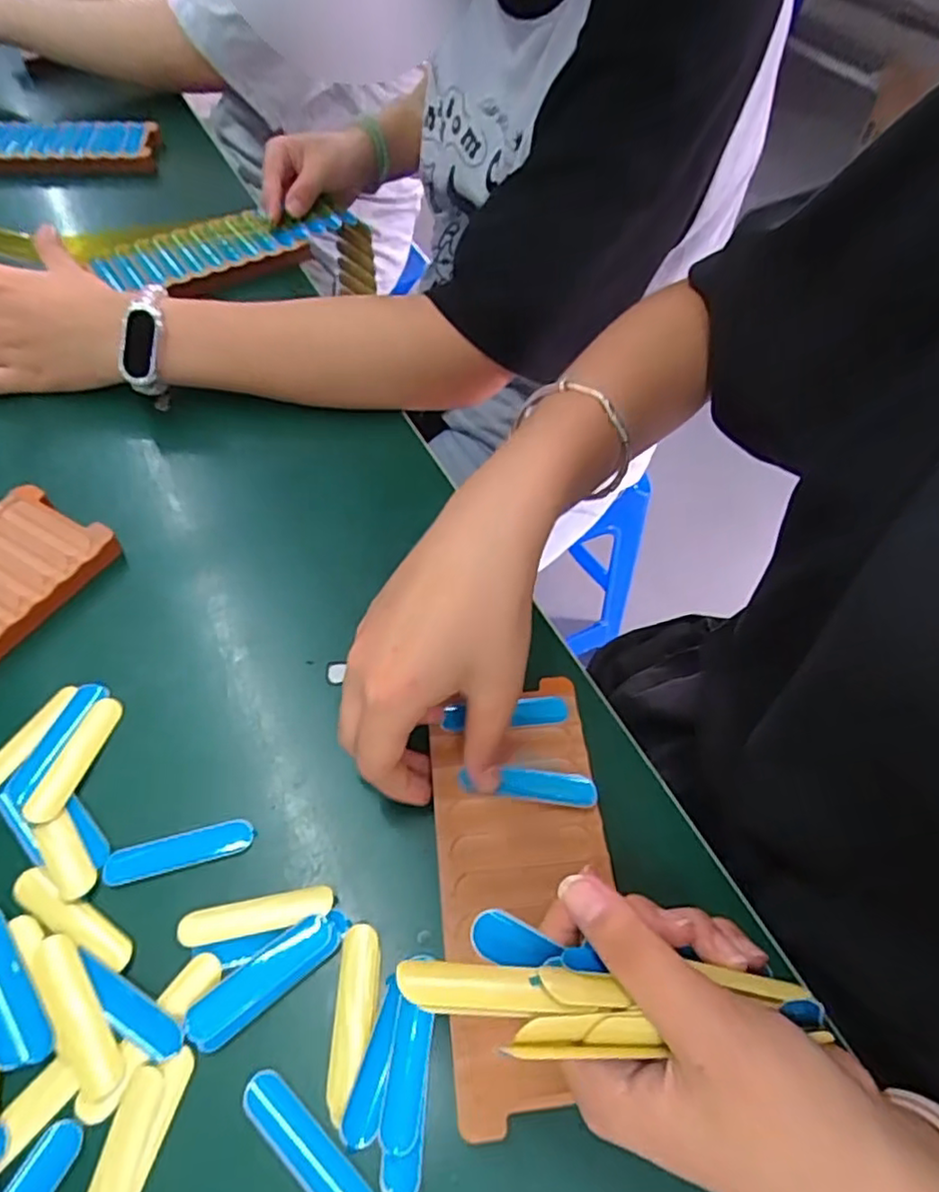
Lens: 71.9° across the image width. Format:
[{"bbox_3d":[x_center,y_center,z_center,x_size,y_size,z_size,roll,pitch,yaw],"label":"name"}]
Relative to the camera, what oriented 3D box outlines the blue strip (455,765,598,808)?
[{"bbox_3d":[0.027,0.087,0.300,0.062,0.006,0.016,5,57,1],"label":"blue strip"}]

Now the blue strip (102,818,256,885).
[{"bbox_3d":[-0.129,0.113,0.288,0.062,0.004,0.015,-12,59,-12],"label":"blue strip"}]

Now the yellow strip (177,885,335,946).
[{"bbox_3d":[-0.091,0.136,0.276,0.062,0.004,0.014,-8,58,-9],"label":"yellow strip"}]

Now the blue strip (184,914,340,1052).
[{"bbox_3d":[-0.083,0.155,0.263,0.063,0.004,0.019,-33,65,-22],"label":"blue strip"}]

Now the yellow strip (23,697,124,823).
[{"bbox_3d":[-0.187,0.076,0.306,0.017,0.005,0.062,13,57,4],"label":"yellow strip"}]

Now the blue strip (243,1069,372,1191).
[{"bbox_3d":[-0.059,0.201,0.234,0.062,0.004,0.016,37,62,18],"label":"blue strip"}]

